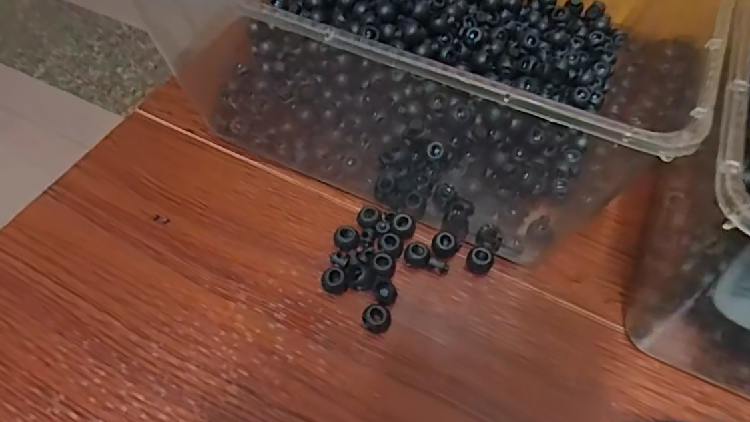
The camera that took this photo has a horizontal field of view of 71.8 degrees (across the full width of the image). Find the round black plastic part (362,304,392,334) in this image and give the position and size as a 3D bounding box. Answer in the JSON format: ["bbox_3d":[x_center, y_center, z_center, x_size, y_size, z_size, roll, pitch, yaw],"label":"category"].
[{"bbox_3d":[0.001,0.061,0.294,0.016,0.010,0.015,0,56,-1],"label":"round black plastic part"}]

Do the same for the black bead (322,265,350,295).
[{"bbox_3d":[-0.024,0.041,0.306,0.015,0.011,0.016,0,56,-1],"label":"black bead"}]

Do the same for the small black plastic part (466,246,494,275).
[{"bbox_3d":[0.064,0.031,0.317,0.016,0.011,0.014,32,61,19],"label":"small black plastic part"}]

